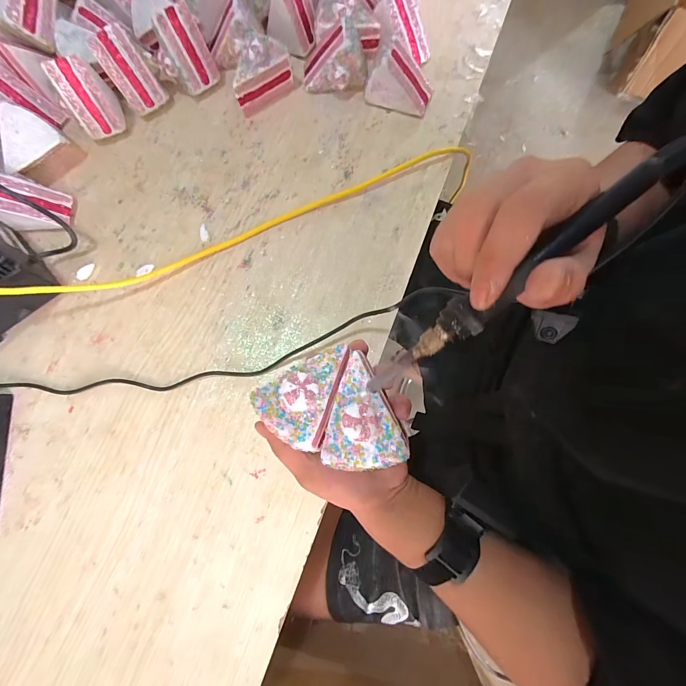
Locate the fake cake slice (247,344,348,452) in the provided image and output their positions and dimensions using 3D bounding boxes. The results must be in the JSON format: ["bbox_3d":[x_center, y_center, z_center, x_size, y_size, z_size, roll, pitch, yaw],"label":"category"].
[{"bbox_3d":[-0.037,0.034,0.261,0.063,0.022,0.080,16,80,4],"label":"fake cake slice"}]

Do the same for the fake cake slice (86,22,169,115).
[{"bbox_3d":[-0.292,-0.372,0.458,0.051,0.090,0.040,-35,56,-5],"label":"fake cake slice"}]

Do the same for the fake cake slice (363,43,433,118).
[{"bbox_3d":[0.079,-0.364,0.462,0.092,0.066,0.050,11,79,3],"label":"fake cake slice"}]

